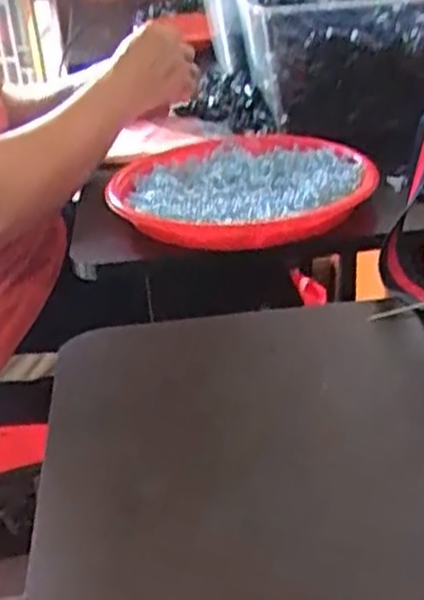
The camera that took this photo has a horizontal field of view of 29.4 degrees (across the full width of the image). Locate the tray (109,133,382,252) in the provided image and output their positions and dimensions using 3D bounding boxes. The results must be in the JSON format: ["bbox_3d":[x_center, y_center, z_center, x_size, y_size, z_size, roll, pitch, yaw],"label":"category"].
[{"bbox_3d":[0.023,-0.102,0.757,0.232,0.035,0.237,-4,28,2],"label":"tray"}]

